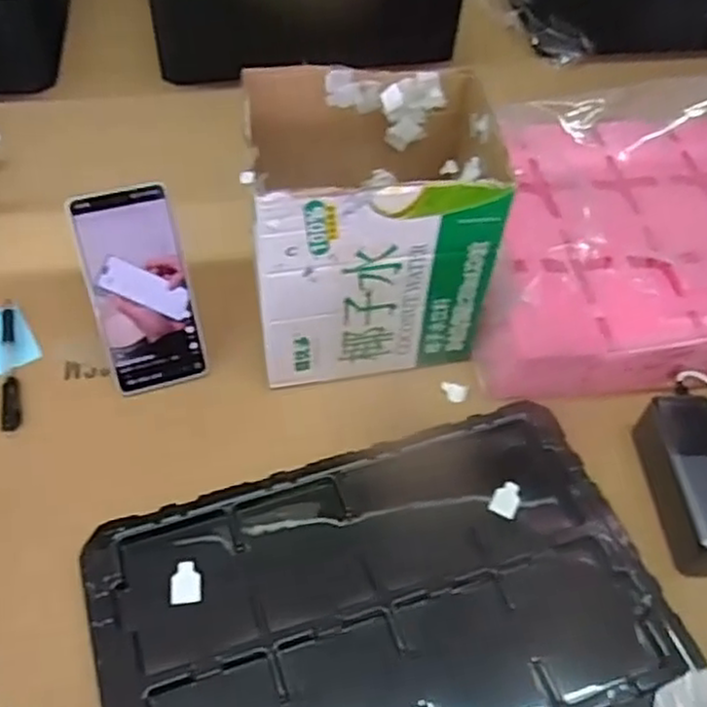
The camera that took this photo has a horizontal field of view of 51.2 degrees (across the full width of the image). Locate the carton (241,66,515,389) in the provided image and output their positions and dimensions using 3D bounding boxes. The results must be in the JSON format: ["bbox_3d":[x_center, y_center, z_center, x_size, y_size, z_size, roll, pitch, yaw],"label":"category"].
[{"bbox_3d":[0.010,-0.100,0.612,0.187,0.205,0.161,-4,53,-8],"label":"carton"}]

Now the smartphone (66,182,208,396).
[{"bbox_3d":[-0.173,-0.050,0.606,0.076,0.168,0.008,-15,22,-16],"label":"smartphone"}]

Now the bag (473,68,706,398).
[{"bbox_3d":[0.300,-0.135,0.710,0.366,0.097,0.367,3,53,-3],"label":"bag"}]

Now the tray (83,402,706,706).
[{"bbox_3d":[0.037,0.217,0.479,0.363,0.030,0.330,-14,55,-15],"label":"tray"}]

